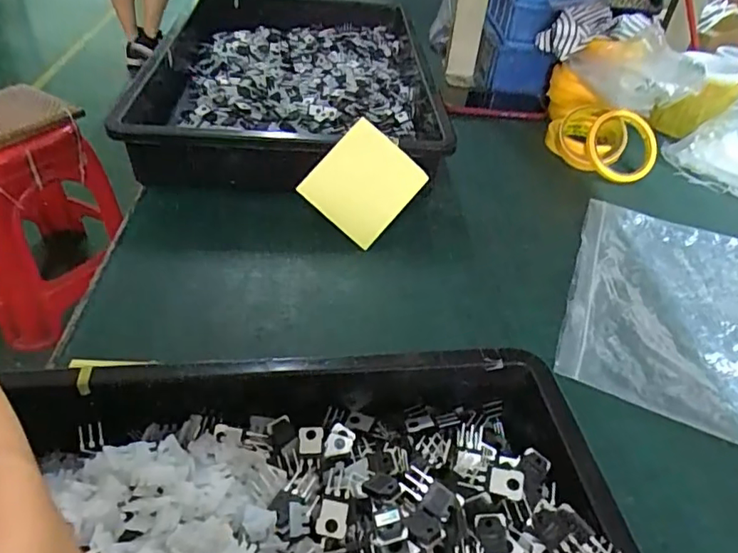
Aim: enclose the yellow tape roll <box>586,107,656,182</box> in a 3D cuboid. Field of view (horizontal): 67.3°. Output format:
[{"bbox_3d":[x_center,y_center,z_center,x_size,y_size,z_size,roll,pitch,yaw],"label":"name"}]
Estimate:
[{"bbox_3d":[0.337,-0.175,0.741,0.092,0.020,0.098,0,83,-1],"label":"yellow tape roll"}]

